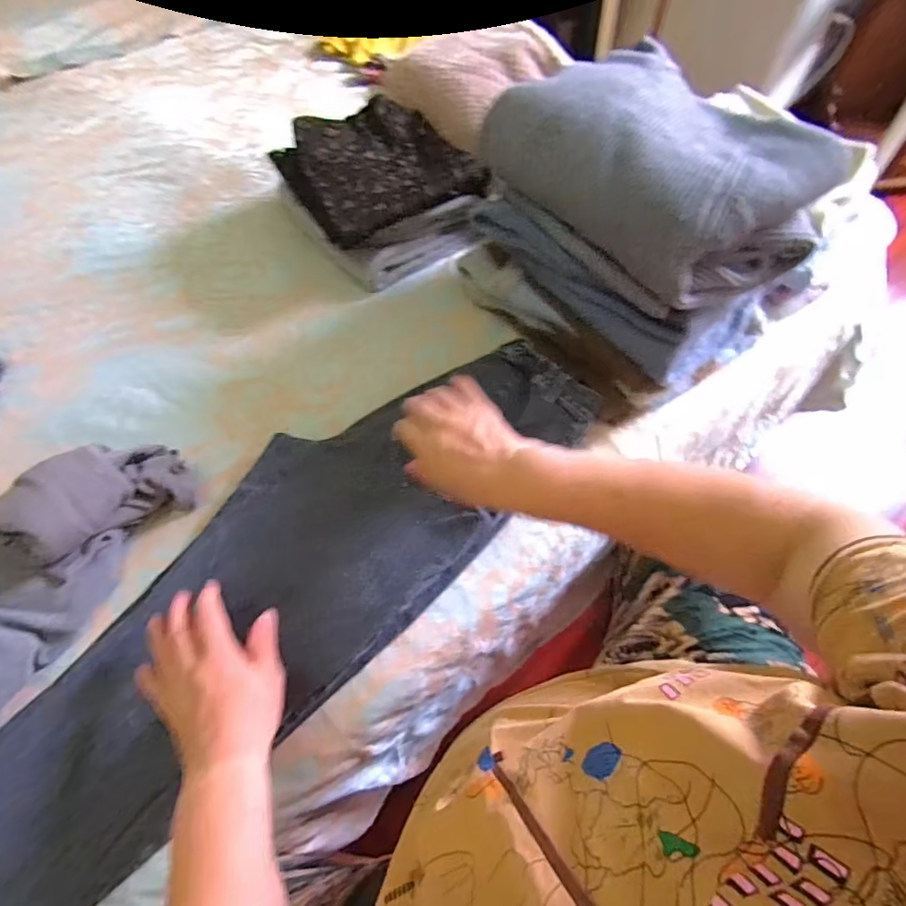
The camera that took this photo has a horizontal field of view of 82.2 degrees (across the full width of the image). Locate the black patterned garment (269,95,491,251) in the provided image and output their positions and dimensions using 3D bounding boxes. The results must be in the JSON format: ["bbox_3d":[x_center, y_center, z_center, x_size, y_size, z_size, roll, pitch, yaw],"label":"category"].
[{"bbox_3d":[-0.113,-0.419,0.755,0.256,0.052,0.238,-24,62,-10],"label":"black patterned garment"}]

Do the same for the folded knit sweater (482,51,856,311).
[{"bbox_3d":[0.206,-0.294,0.551,0.212,0.112,0.295,-28,63,-13],"label":"folded knit sweater"}]

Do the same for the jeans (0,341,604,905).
[{"bbox_3d":[-0.217,0.169,0.530,0.902,0.064,0.235,-41,68,-17],"label":"jeans"}]

